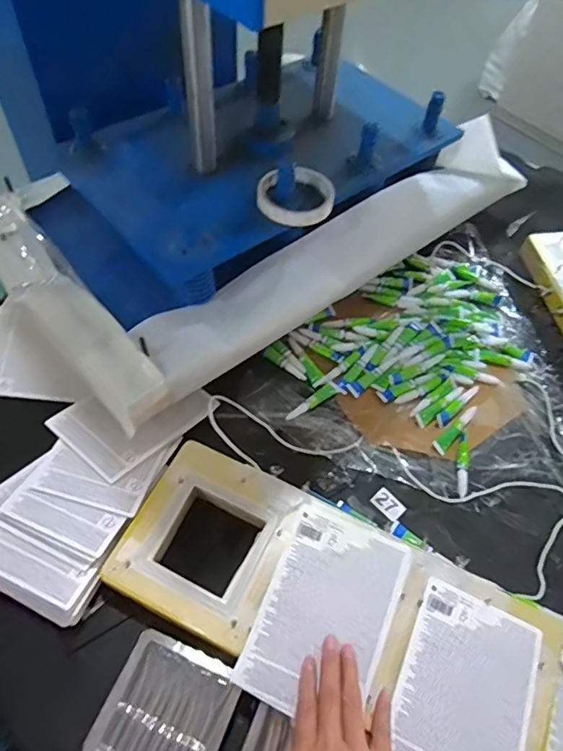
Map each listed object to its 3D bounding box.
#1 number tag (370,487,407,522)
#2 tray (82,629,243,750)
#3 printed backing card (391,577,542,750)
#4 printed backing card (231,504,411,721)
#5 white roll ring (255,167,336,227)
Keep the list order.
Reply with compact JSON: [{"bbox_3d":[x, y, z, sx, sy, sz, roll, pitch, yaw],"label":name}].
[{"bbox_3d":[0.123,0.149,0.599,0.025,0.004,0.037,-35,65,-25],"label":"number tag"},{"bbox_3d":[-0.099,0.293,0.450,0.103,0.012,0.106,22,57,10],"label":"tray"},{"bbox_3d":[0.165,0.285,0.466,0.114,0.005,0.168,23,57,11],"label":"printed backing card"},{"bbox_3d":[0.043,0.221,0.482,0.119,0.010,0.170,24,66,7],"label":"printed backing card"},{"bbox_3d":[0.017,-0.216,0.623,0.092,0.024,0.080,6,55,-1],"label":"white roll ring"}]

